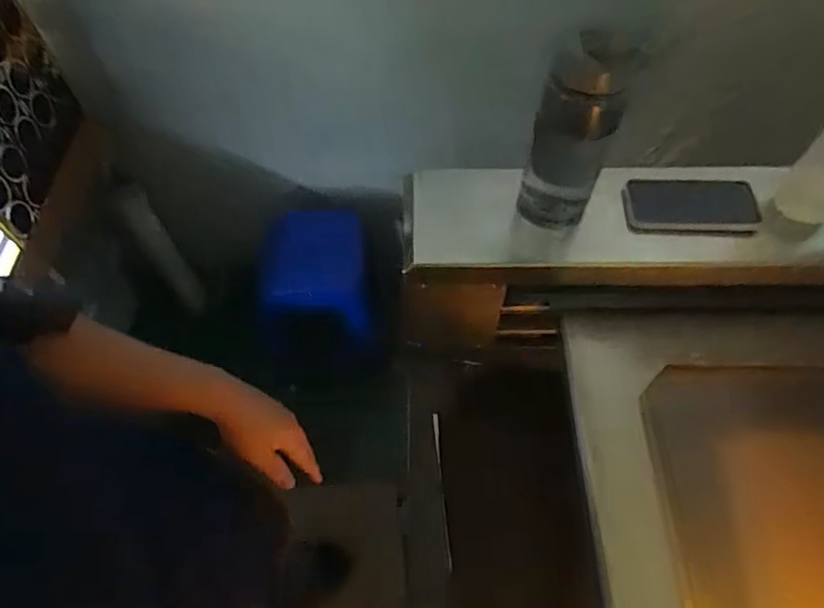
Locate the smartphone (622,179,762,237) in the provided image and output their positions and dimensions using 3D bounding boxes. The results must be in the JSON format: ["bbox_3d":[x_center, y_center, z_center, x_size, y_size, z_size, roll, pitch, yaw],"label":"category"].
[{"bbox_3d":[0.366,-0.130,0.717,0.167,0.011,0.088,2,60,2],"label":"smartphone"}]

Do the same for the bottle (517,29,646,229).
[{"bbox_3d":[0.185,-0.190,0.625,0.088,0.237,0.064,17,61,11],"label":"bottle"}]

